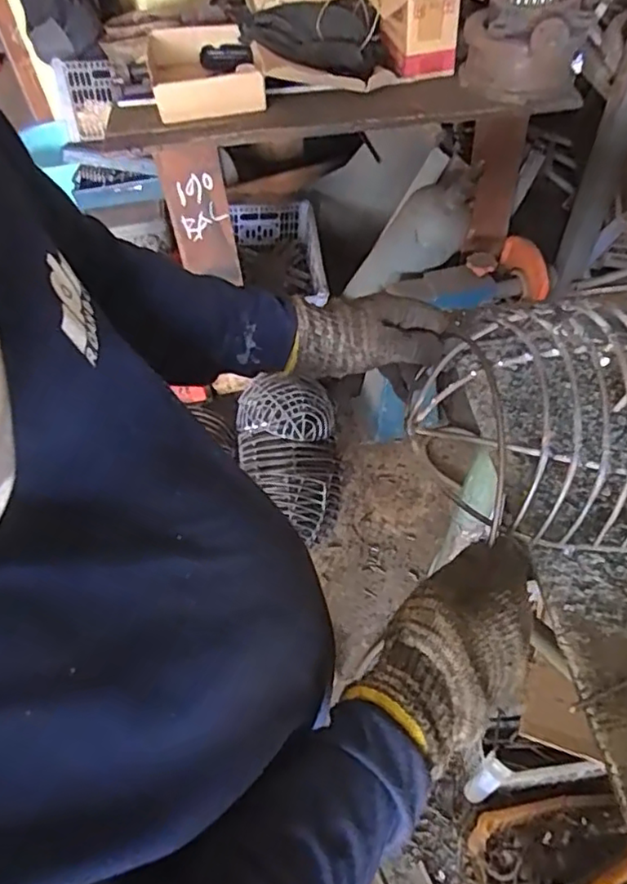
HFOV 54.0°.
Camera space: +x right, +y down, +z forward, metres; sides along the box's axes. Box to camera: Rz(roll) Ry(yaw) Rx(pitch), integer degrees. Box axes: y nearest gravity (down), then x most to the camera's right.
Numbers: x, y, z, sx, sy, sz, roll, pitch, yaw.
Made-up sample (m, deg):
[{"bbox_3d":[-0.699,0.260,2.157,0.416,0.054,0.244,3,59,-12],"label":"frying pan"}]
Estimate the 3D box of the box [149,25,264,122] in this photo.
[{"bbox_3d":[-0.233,-0.767,1.256,0.214,0.072,0.310,-13,53,-6],"label":"box"}]

